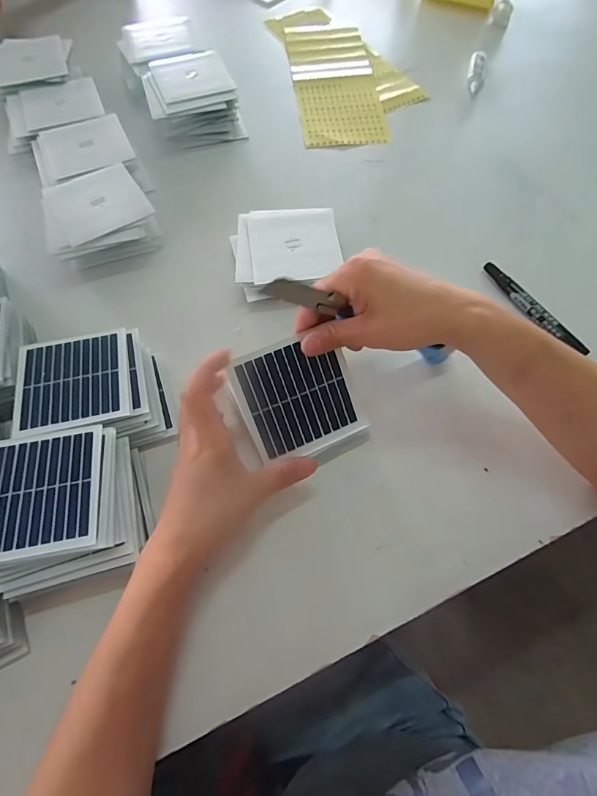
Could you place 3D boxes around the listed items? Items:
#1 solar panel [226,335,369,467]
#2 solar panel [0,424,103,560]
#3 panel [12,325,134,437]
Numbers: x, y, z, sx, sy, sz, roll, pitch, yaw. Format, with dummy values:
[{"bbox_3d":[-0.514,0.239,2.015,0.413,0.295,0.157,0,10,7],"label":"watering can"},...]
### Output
[{"bbox_3d":[0.001,0.000,0.321,0.090,0.004,0.090,-24,104,-10],"label":"solar panel"},{"bbox_3d":[-0.189,0.066,0.292,0.090,0.006,0.087,-9,63,-4],"label":"solar panel"},{"bbox_3d":[-0.189,-0.015,0.343,0.090,0.006,0.088,-13,64,-7],"label":"panel"}]

